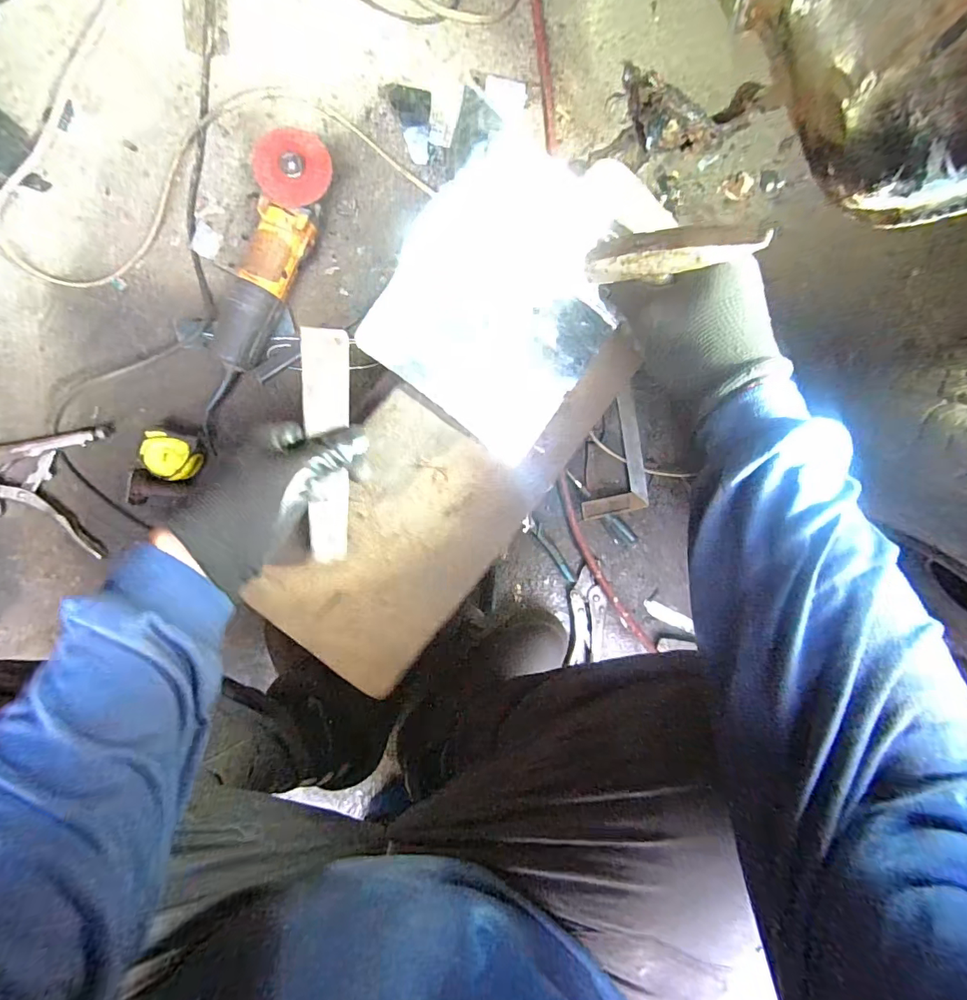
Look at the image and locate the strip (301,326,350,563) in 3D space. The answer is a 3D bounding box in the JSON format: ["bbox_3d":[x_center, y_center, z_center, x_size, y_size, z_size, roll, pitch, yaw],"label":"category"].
[{"bbox_3d":[-0.120,-0.042,0.356,0.033,0.006,0.177,-1,92,-24],"label":"strip"}]

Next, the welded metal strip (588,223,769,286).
[{"bbox_3d":[0.123,-0.163,0.305,0.024,0.114,0.026,9,93,-49],"label":"welded metal strip"}]

